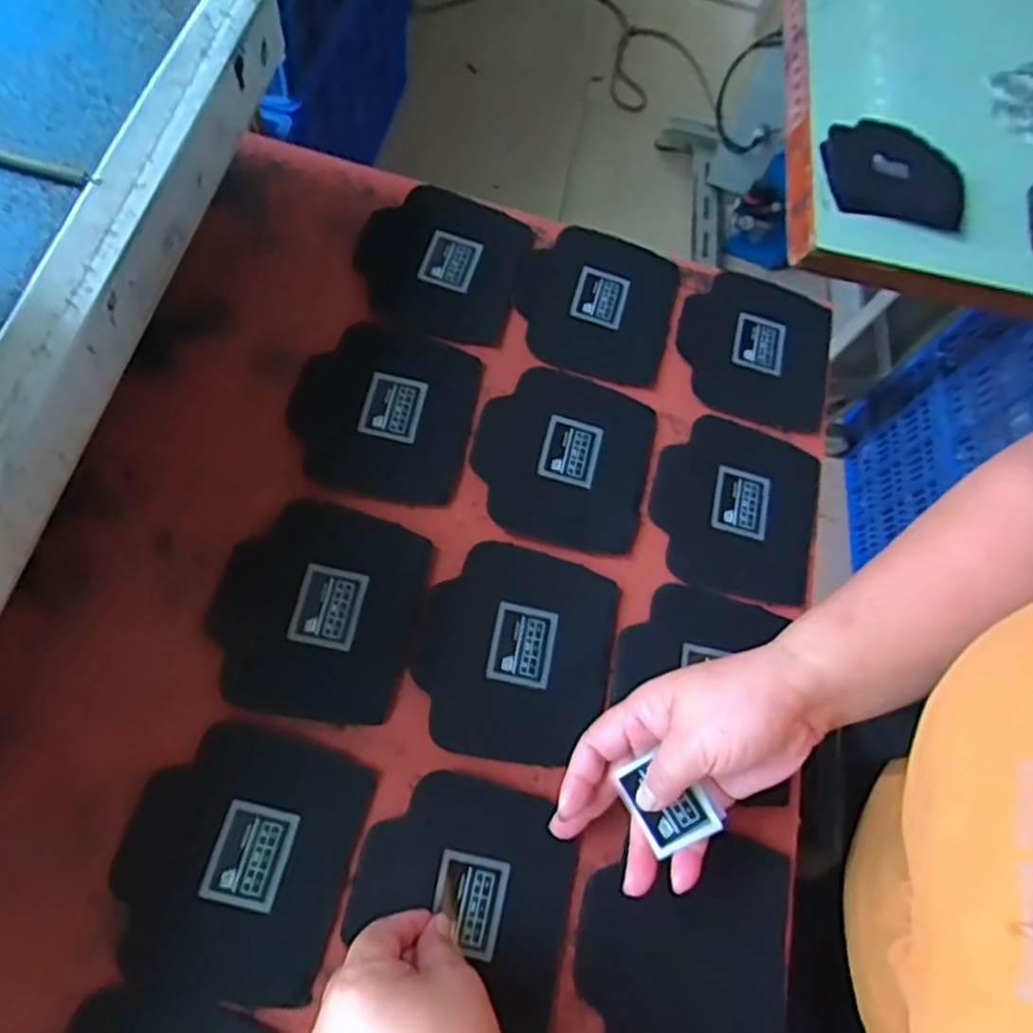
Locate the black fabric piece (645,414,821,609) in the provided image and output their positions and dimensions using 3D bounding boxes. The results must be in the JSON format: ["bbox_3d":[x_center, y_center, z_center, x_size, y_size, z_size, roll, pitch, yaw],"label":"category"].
[{"bbox_3d":[0.152,-0.009,0.501,0.115,0.006,0.127,16,68,-2],"label":"black fabric piece"}]

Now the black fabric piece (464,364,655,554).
[{"bbox_3d":[0.031,-0.042,0.496,0.119,0.006,0.126,15,68,-3],"label":"black fabric piece"}]

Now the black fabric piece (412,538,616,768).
[{"bbox_3d":[-0.001,0.082,0.443,0.120,0.004,0.127,13,70,-5],"label":"black fabric piece"}]

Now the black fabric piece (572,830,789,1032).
[{"bbox_3d":[0.092,0.241,0.395,0.115,0.009,0.123,11,71,0],"label":"black fabric piece"}]

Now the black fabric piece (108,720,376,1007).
[{"bbox_3d":[-0.148,0.180,0.380,0.115,0.005,0.125,17,67,-4],"label":"black fabric piece"}]

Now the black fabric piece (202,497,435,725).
[{"bbox_3d":[-0.119,0.054,0.433,0.117,0.005,0.126,15,69,-3],"label":"black fabric piece"}]

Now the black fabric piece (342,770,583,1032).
[{"bbox_3d":[-0.028,0.207,0.392,0.117,0.007,0.115,17,68,-3],"label":"black fabric piece"}]

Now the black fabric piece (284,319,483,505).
[{"bbox_3d":[-0.090,-0.075,0.491,0.118,0.009,0.127,14,67,-3],"label":"black fabric piece"}]

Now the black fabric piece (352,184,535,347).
[{"bbox_3d":[-0.057,-0.194,0.543,0.119,0.008,0.124,18,71,-7],"label":"black fabric piece"}]

